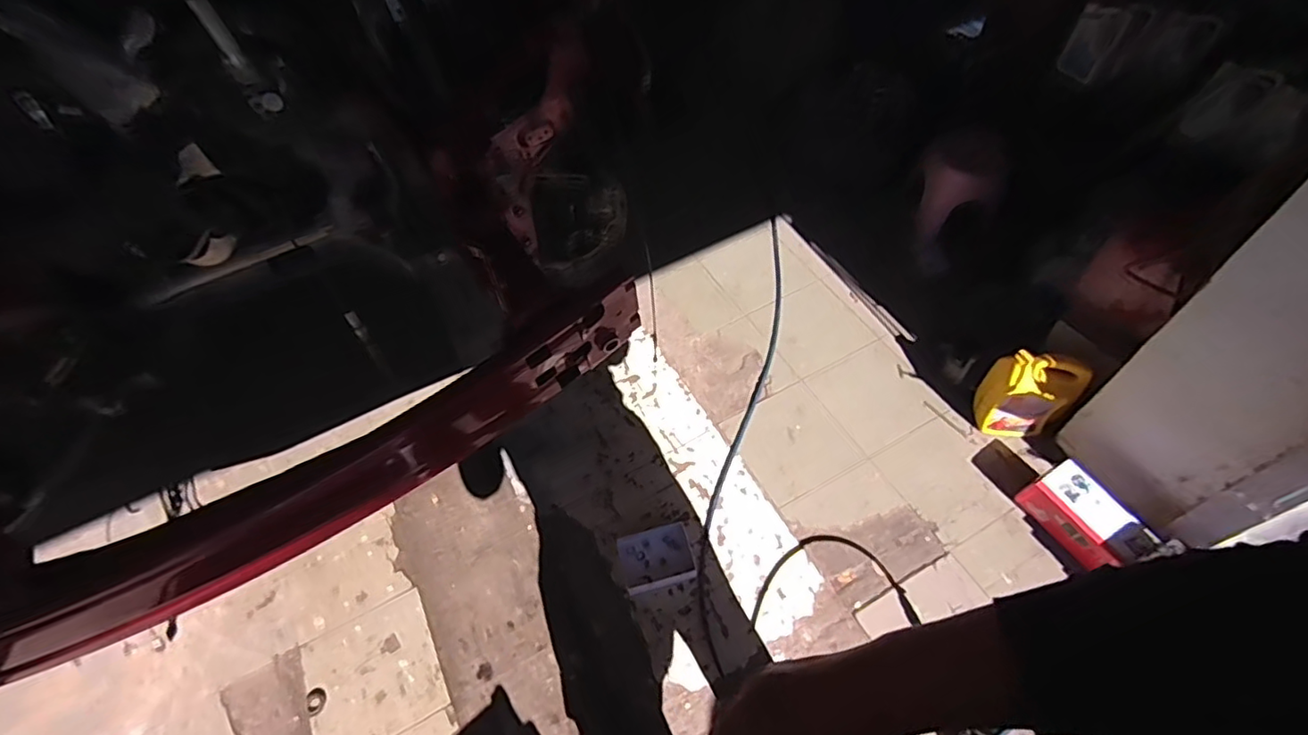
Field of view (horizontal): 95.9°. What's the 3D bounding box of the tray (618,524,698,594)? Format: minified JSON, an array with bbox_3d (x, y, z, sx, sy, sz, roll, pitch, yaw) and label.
[{"bbox_3d":[0.009,0.490,1.522,0.179,0.023,0.143,-14,56,-6],"label":"tray"}]

